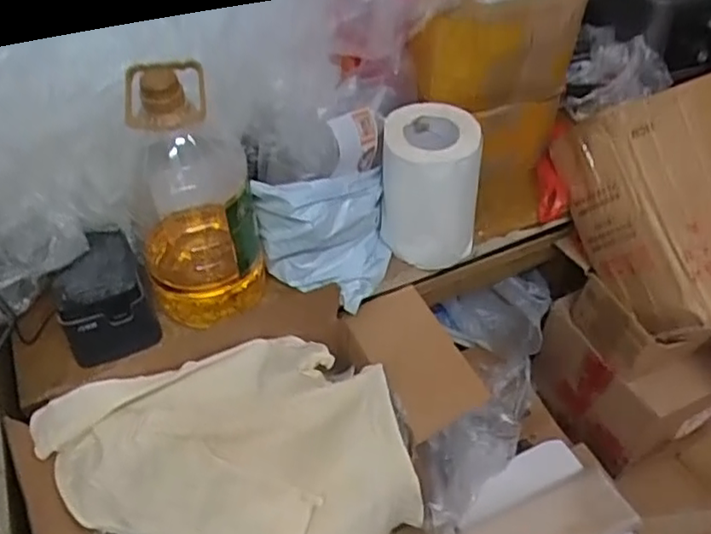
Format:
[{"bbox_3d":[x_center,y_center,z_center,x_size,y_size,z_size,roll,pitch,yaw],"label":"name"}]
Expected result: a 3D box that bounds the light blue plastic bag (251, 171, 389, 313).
[{"bbox_3d":[-0.039,-0.045,0.919,0.182,0.204,0.075,-14,49,-10],"label":"light blue plastic bag"}]

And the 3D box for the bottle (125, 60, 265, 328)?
[{"bbox_3d":[-0.207,-0.082,0.824,0.151,0.341,0.119,-7,48,-5],"label":"bottle"}]

